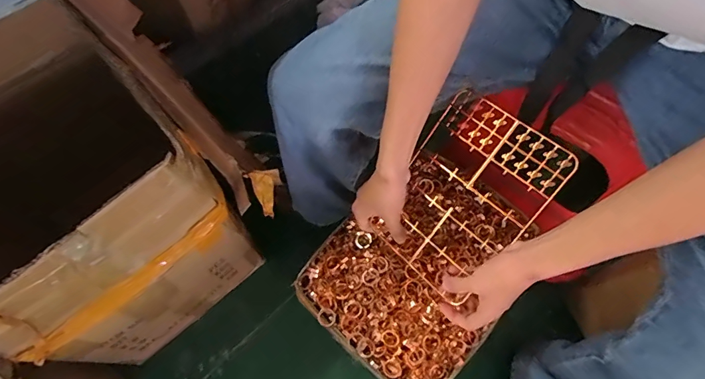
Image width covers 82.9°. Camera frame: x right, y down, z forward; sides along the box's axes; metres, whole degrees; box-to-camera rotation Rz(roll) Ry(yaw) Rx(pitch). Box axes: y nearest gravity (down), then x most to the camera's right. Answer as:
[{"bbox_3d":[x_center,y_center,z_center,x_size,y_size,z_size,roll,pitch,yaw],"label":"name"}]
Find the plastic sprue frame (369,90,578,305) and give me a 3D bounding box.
[{"bbox_3d":[0.138,0.009,0.508,0.166,0.012,0.229,42,108,25],"label":"plastic sprue frame"}]

